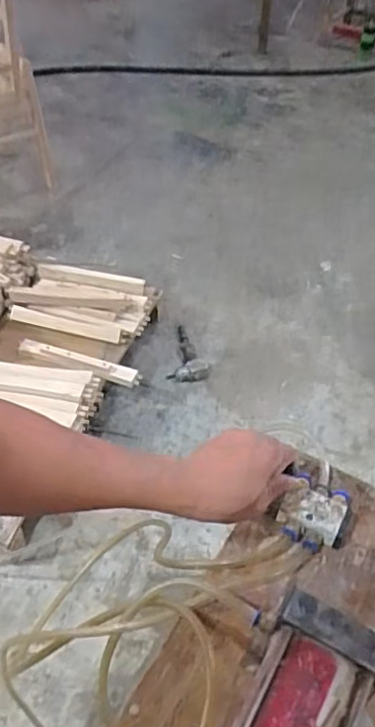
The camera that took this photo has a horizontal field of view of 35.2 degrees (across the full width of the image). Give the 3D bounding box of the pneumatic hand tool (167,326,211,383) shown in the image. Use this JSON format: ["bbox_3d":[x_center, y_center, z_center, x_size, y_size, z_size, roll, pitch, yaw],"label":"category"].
[{"bbox_3d":[0.014,-0.032,1.970,0.142,0.056,0.254,8,45,5],"label":"pneumatic hand tool"}]

